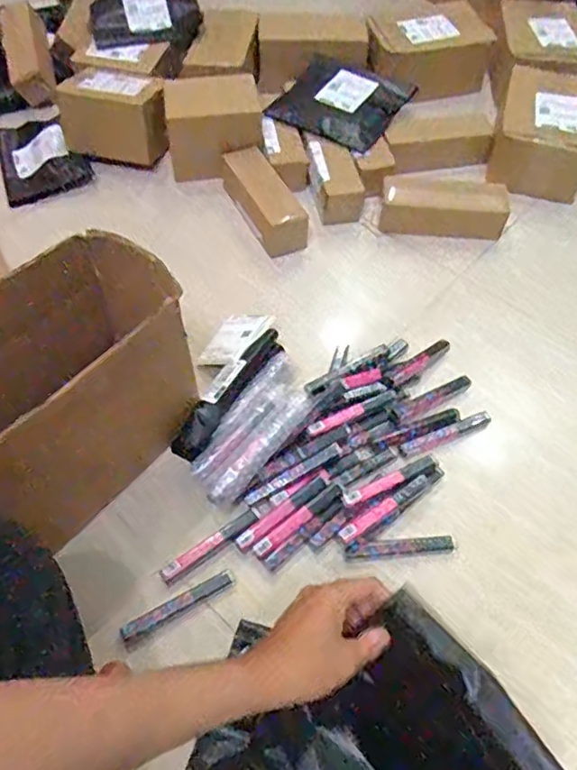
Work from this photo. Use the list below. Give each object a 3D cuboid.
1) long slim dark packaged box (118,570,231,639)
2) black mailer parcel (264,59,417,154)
[{"bbox_3d":[-0.116,0.233,0.631,0.123,0.012,0.017,-24,61,-16],"label":"long slim dark packaged box"},{"bbox_3d":[0.092,-0.487,1.032,0.189,0.018,0.182,31,71,13],"label":"black mailer parcel"}]

